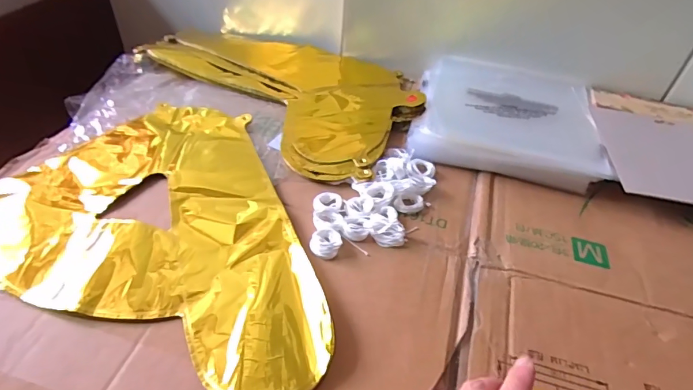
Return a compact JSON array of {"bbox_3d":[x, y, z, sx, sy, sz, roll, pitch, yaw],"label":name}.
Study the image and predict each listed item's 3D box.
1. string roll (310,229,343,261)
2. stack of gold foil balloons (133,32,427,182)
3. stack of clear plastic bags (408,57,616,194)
[{"bbox_3d":[-0.019,0.044,0.411,0.029,0.009,0.027,-16,47,-21],"label":"string roll"},{"bbox_3d":[-0.091,-0.169,0.634,0.453,0.042,0.253,34,50,27],"label":"stack of gold foil balloons"},{"bbox_3d":[0.206,-0.109,0.586,0.218,0.035,0.239,12,44,7],"label":"stack of clear plastic bags"}]

